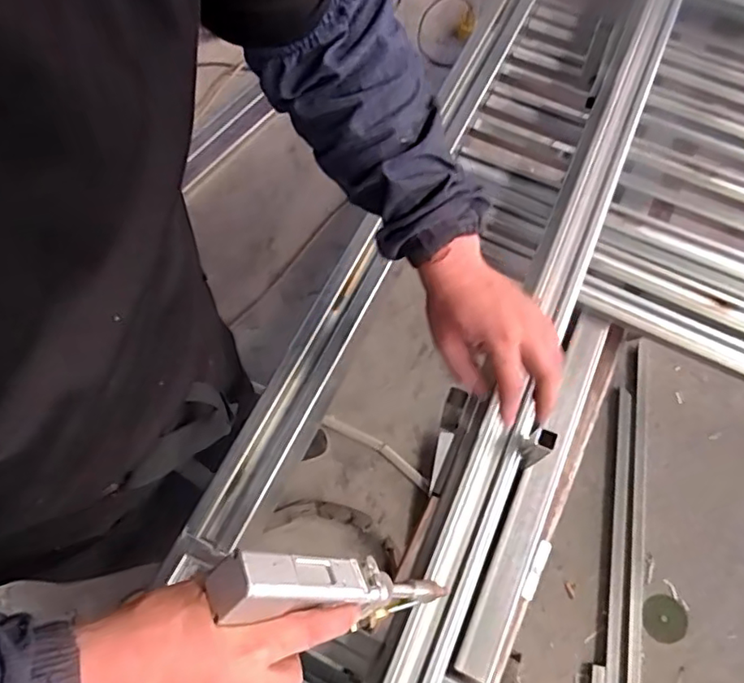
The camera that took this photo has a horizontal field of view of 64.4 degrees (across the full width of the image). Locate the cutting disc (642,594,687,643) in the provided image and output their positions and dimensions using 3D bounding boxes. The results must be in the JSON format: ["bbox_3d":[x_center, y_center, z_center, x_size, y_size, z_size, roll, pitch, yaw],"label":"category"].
[{"bbox_3d":[0.623,0.587,1.254,0.087,0.010,0.090,-2,63,4],"label":"cutting disc"}]

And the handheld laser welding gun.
[{"bbox_3d":[-0.020,0.177,0.429,0.033,0.193,0.037,-18,61,43],"label":"handheld laser welding gun"}]

